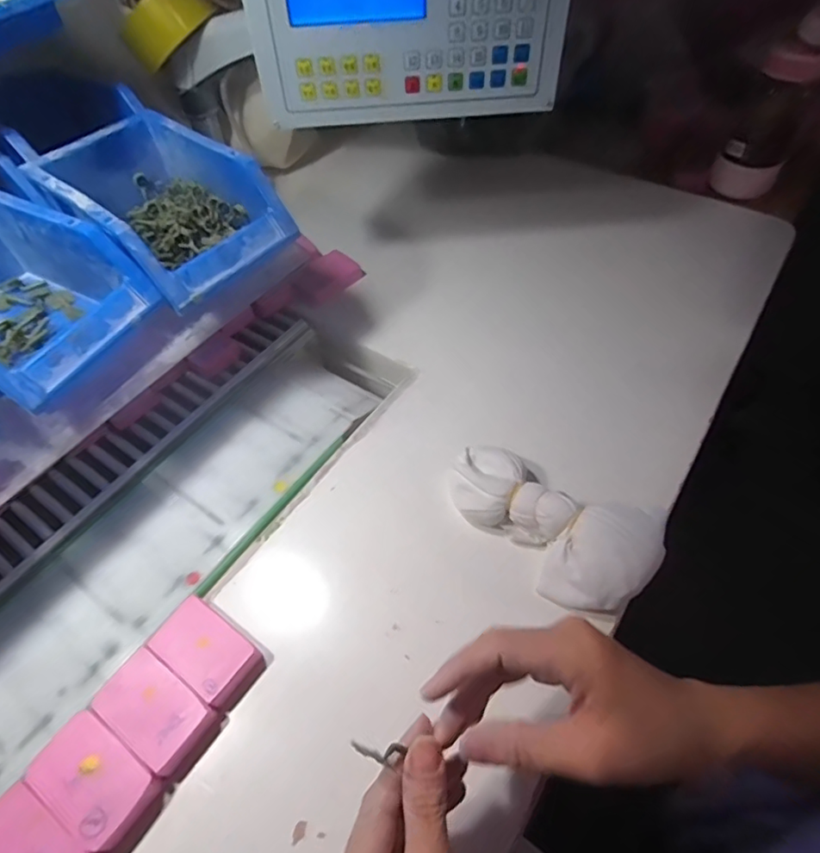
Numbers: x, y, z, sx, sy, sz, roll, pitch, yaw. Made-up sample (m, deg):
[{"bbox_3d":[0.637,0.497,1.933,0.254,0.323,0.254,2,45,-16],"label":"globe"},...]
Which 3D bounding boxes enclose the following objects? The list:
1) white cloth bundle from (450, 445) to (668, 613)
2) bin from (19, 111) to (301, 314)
[{"bbox_3d":[0.101,0.072,0.401,0.156,0.041,0.083,23,59,20],"label":"white cloth bundle"},{"bbox_3d":[-0.198,-0.175,0.439,0.175,0.072,0.121,32,62,25],"label":"bin"}]

